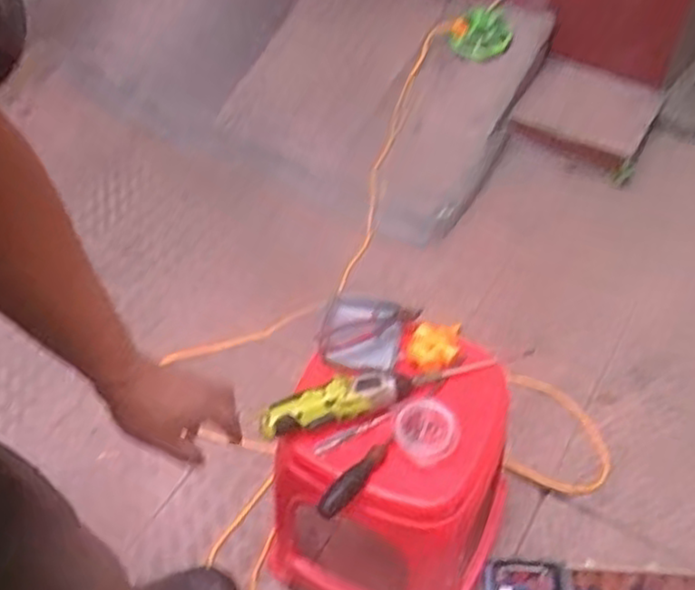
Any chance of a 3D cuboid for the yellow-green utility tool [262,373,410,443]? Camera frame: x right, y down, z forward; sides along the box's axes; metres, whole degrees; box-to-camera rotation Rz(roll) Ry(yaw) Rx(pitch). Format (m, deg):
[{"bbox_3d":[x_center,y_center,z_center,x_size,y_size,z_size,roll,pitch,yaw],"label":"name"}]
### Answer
[{"bbox_3d":[-0.015,0.138,0.943,0.203,0.039,0.056,-12,52,-7],"label":"yellow-green utility tool"}]

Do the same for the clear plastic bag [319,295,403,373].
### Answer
[{"bbox_3d":[0.020,0.053,1.026,0.108,0.026,0.134,9,52,9],"label":"clear plastic bag"}]

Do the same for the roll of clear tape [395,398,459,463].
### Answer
[{"bbox_3d":[0.099,0.171,0.918,0.080,0.022,0.078,0,74,1],"label":"roll of clear tape"}]

